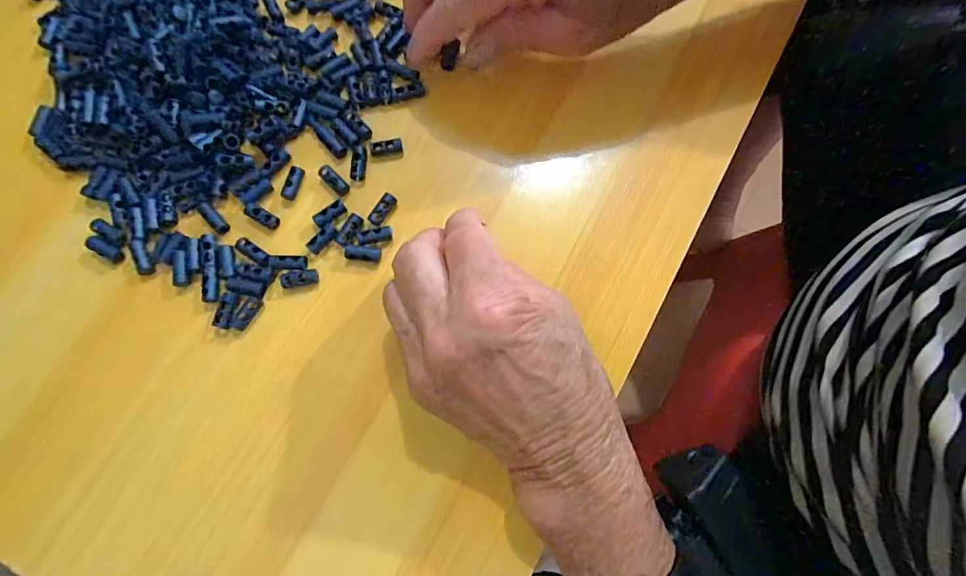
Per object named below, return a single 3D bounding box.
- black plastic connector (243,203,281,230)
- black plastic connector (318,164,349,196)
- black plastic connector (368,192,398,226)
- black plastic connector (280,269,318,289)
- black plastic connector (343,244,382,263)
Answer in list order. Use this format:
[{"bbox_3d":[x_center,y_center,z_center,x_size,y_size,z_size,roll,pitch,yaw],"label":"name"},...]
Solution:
[{"bbox_3d":[-0.119,-0.039,0.251,0.020,0.007,0.008,30,78,7],"label":"black plastic connector"},{"bbox_3d":[-0.082,-0.059,0.254,0.008,0.005,0.020,-43,80,-10],"label":"black plastic connector"},{"bbox_3d":[-0.055,-0.043,0.253,0.009,0.005,0.018,35,83,2],"label":"black plastic connector"},{"bbox_3d":[-0.097,-0.005,0.244,0.019,0.006,0.008,-10,77,-3],"label":"black plastic connector"},{"bbox_3d":[-0.063,-0.018,0.245,0.019,0.010,0.007,12,77,3],"label":"black plastic connector"}]

